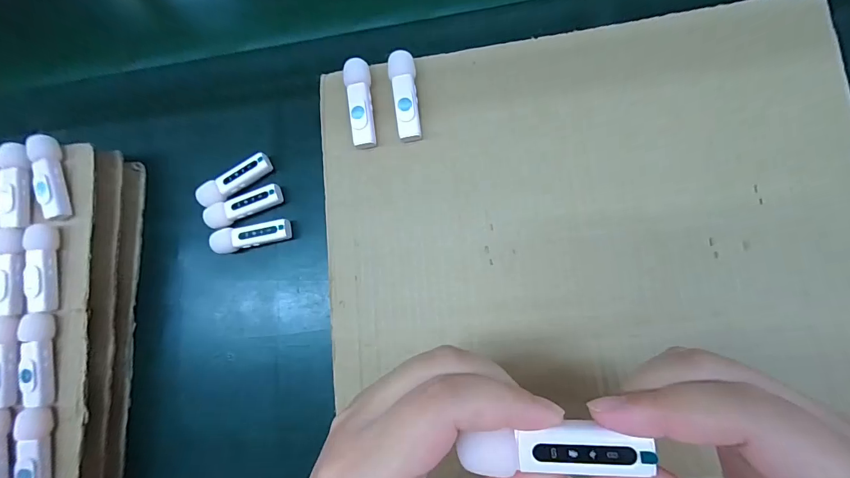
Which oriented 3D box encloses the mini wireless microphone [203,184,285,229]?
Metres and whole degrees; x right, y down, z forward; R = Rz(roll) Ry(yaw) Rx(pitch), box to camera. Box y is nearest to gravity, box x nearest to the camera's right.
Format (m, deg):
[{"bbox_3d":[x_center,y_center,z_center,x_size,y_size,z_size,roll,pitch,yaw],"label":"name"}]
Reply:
[{"bbox_3d":[-0.146,-0.025,0.316,0.063,0.015,0.020,-17,76,6],"label":"mini wireless microphone"}]

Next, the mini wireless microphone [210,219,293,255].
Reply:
[{"bbox_3d":[-0.138,-0.001,0.314,0.063,0.021,0.019,-8,77,8],"label":"mini wireless microphone"}]

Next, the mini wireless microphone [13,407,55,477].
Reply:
[{"bbox_3d":[-0.274,0.153,0.271,0.018,0.016,0.065,-10,77,7],"label":"mini wireless microphone"}]

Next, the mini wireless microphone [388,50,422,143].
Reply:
[{"bbox_3d":[-0.014,-0.102,0.278,0.018,0.014,0.063,-6,78,8],"label":"mini wireless microphone"}]

